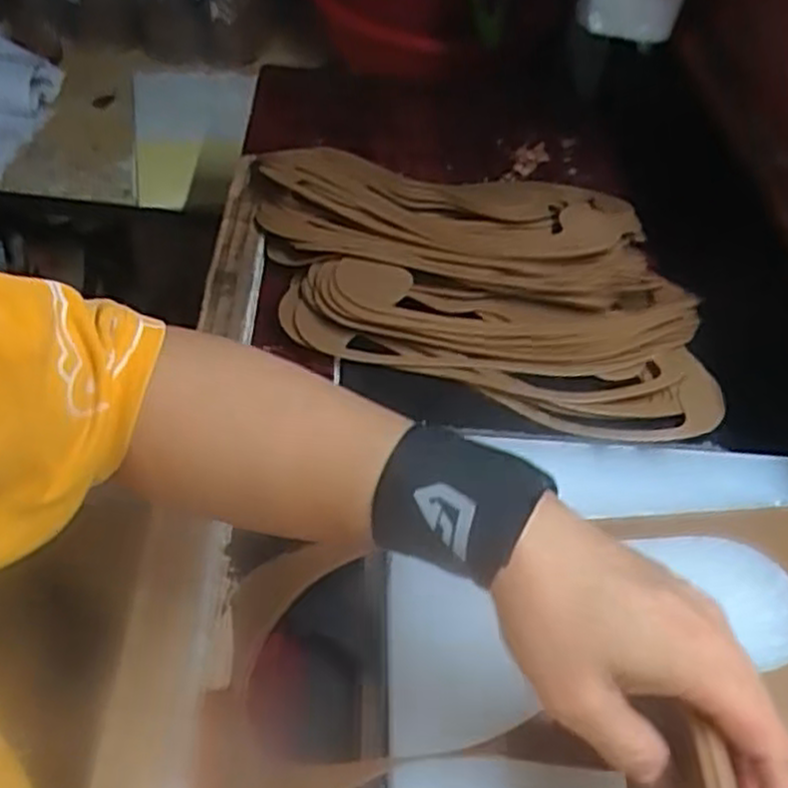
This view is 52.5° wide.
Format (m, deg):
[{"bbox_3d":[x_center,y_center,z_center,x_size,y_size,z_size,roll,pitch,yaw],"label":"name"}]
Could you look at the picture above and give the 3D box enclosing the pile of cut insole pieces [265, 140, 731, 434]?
[{"bbox_3d":[0.063,-0.086,0.607,0.325,0.043,0.259,3,49,-4],"label":"pile of cut insole pieces"}]

